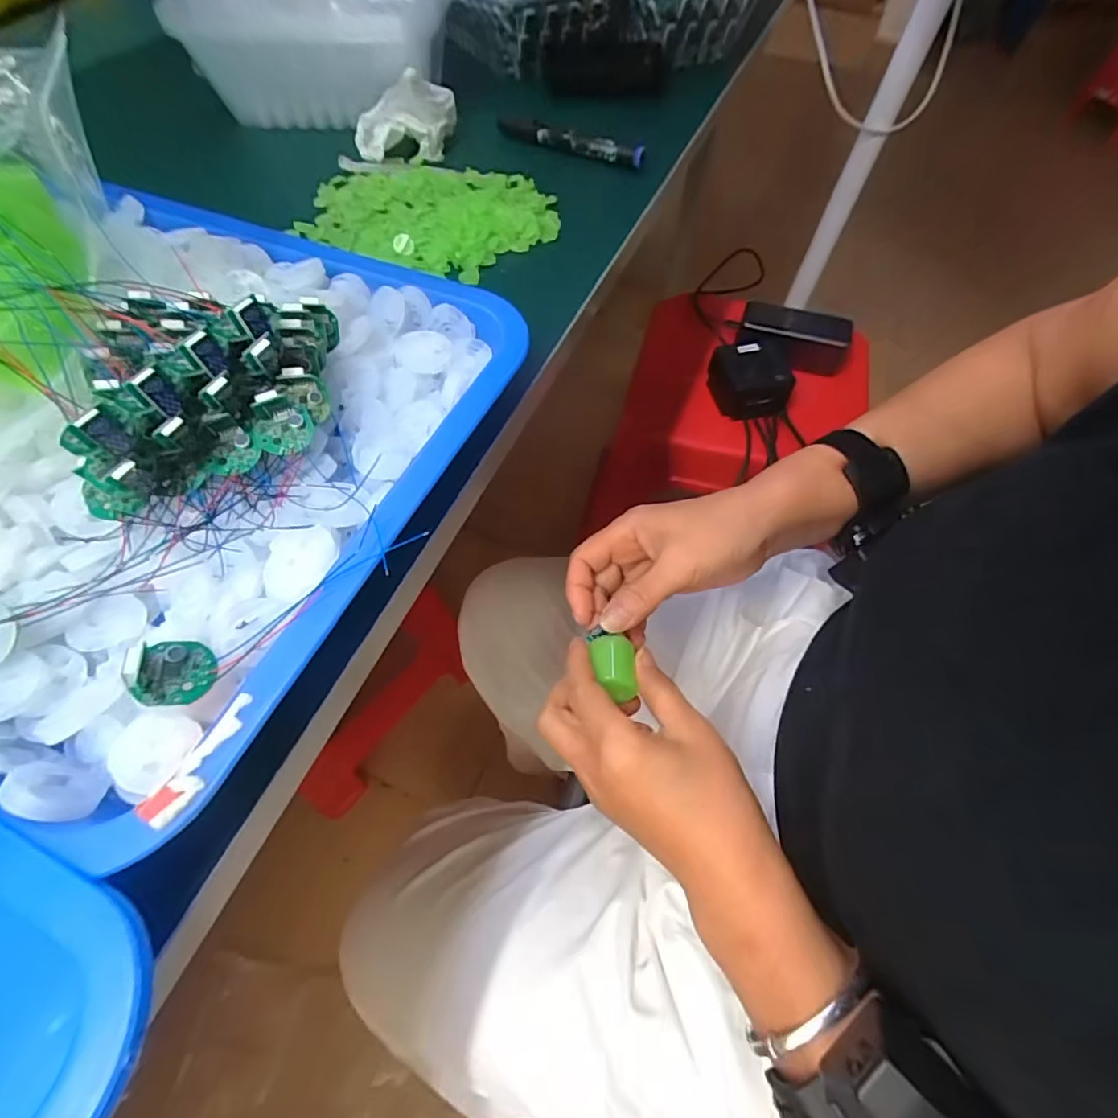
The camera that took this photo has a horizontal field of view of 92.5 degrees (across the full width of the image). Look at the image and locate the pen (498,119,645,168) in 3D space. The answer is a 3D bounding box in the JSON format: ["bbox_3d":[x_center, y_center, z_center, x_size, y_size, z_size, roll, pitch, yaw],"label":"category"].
[{"bbox_3d":[0.008,-0.331,0.423,0.120,0.015,0.016,16,61,8],"label":"pen"}]

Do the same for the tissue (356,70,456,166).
[{"bbox_3d":[-0.114,-0.332,0.401,0.078,0.050,0.033,-16,61,-10],"label":"tissue"}]

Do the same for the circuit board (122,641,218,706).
[{"bbox_3d":[-0.132,0.038,0.183,0.026,0.004,0.022,4,58,-29],"label":"circuit board"}]

